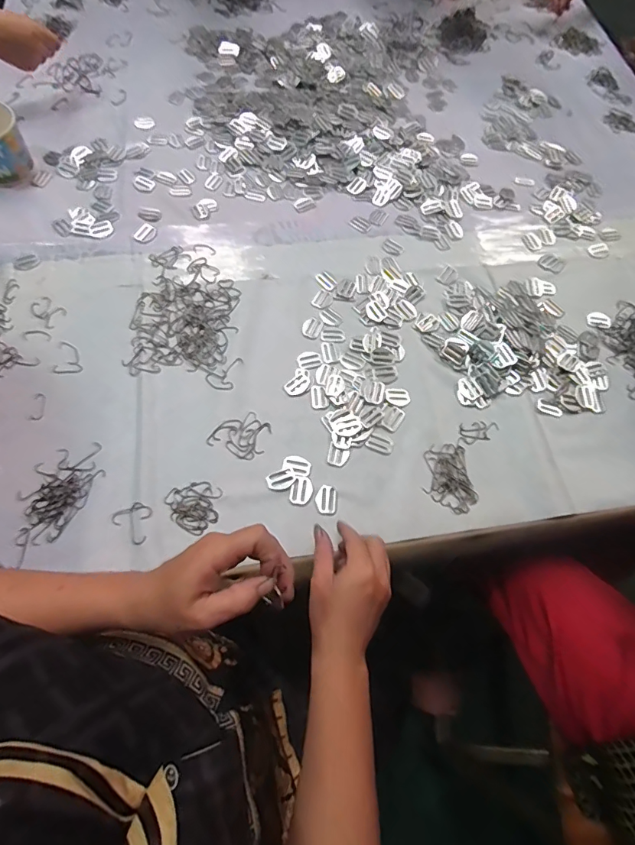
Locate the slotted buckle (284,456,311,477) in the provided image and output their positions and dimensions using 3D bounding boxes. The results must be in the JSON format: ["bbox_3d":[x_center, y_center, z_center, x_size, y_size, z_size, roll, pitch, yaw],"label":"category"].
[{"bbox_3d":[-0.023,0.050,0.517,0.031,0.004,0.022,19,66,6],"label":"slotted buckle"}]

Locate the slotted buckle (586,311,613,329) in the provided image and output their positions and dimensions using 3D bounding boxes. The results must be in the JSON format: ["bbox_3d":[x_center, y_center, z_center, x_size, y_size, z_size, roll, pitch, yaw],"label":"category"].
[{"bbox_3d":[0.395,-0.144,0.627,0.034,0.004,0.028,5,65,-1],"label":"slotted buckle"}]

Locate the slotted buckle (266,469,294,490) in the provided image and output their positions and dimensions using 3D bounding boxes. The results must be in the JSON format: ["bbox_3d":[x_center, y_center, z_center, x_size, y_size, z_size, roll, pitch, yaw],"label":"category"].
[{"bbox_3d":[-0.042,0.065,0.510,0.031,0.004,0.021,-14,67,-10],"label":"slotted buckle"}]

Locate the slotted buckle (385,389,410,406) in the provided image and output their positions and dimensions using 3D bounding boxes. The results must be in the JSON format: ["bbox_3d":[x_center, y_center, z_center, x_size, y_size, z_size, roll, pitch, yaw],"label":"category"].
[{"bbox_3d":[0.101,-0.032,0.562,0.031,0.005,0.022,-2,65,-4],"label":"slotted buckle"}]

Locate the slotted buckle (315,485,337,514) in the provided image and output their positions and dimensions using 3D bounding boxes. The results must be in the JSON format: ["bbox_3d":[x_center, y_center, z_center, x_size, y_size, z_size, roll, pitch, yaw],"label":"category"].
[{"bbox_3d":[0.010,0.086,0.503,0.023,0.004,0.031,3,65,-2],"label":"slotted buckle"}]

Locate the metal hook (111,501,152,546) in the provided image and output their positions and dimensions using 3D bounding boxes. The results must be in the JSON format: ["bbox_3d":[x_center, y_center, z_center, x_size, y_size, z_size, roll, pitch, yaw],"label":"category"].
[{"bbox_3d":[-0.195,0.106,0.482,0.044,0.004,0.036,38,69,14],"label":"metal hook"}]

